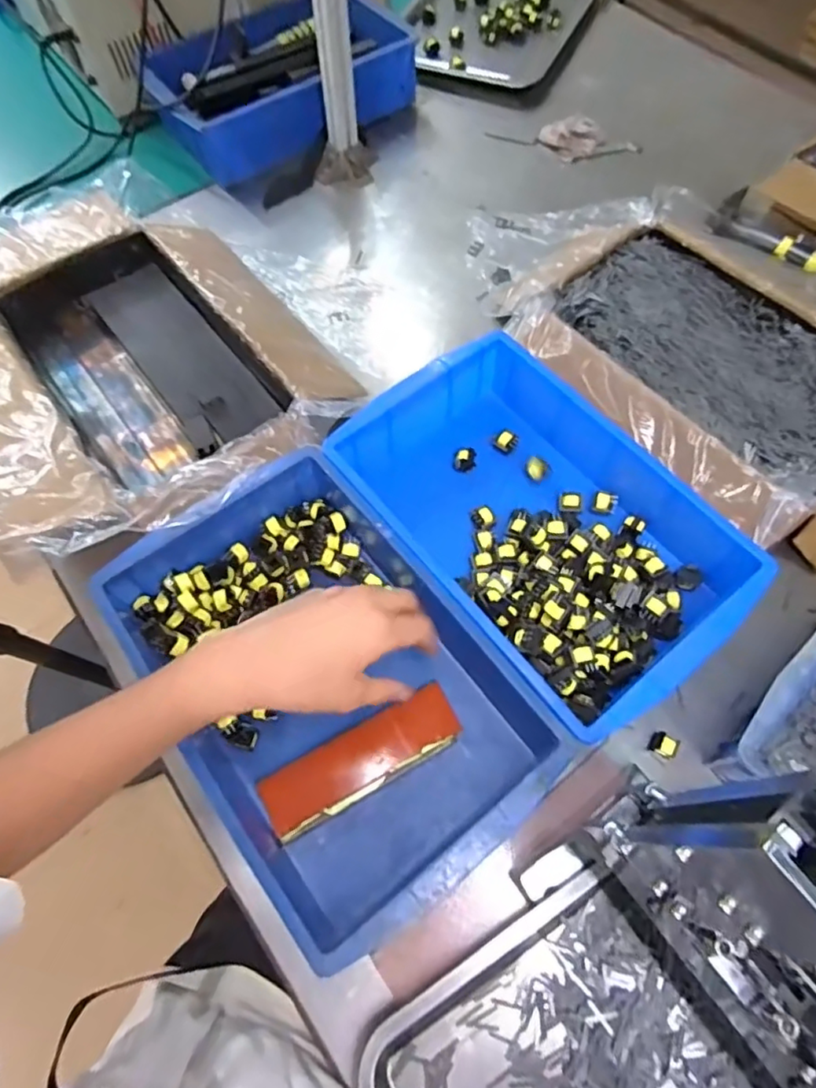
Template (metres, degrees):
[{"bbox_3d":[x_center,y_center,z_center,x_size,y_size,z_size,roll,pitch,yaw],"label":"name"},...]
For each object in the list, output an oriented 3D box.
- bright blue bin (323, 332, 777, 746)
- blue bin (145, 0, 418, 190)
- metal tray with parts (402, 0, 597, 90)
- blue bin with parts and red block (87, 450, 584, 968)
[{"bbox_3d":[0.130,-0.025,0.585,0.264,0.098,0.372,-37,69,-14],"label":"bright blue bin"},{"bbox_3d":[-0.189,-0.697,0.896,0.374,0.098,0.253,-35,69,-13],"label":"blue bin"},{"bbox_3d":[0.154,-0.929,1.037,0.296,0.030,0.408,24,68,12],"label":"metal tray with parts"},{"bbox_3d":[-0.071,0.116,0.524,0.255,0.094,0.374,-38,70,-14],"label":"blue bin with parts and red block"}]

